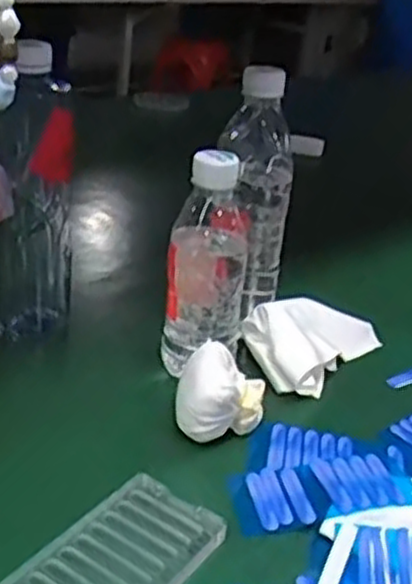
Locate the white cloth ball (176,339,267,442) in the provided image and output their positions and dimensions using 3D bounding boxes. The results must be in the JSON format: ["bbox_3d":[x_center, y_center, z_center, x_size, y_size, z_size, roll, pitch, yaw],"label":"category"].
[{"bbox_3d":[0.010,0.074,0.540,0.062,0.059,0.056,7,25,3],"label":"white cloth ball"}]

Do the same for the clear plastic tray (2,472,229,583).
[{"bbox_3d":[-0.048,0.149,0.425,0.070,0.015,0.123,19,29,26],"label":"clear plastic tray"}]

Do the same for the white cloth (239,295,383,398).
[{"bbox_3d":[0.087,0.033,0.650,0.078,0.051,0.136,22,30,30],"label":"white cloth"}]

